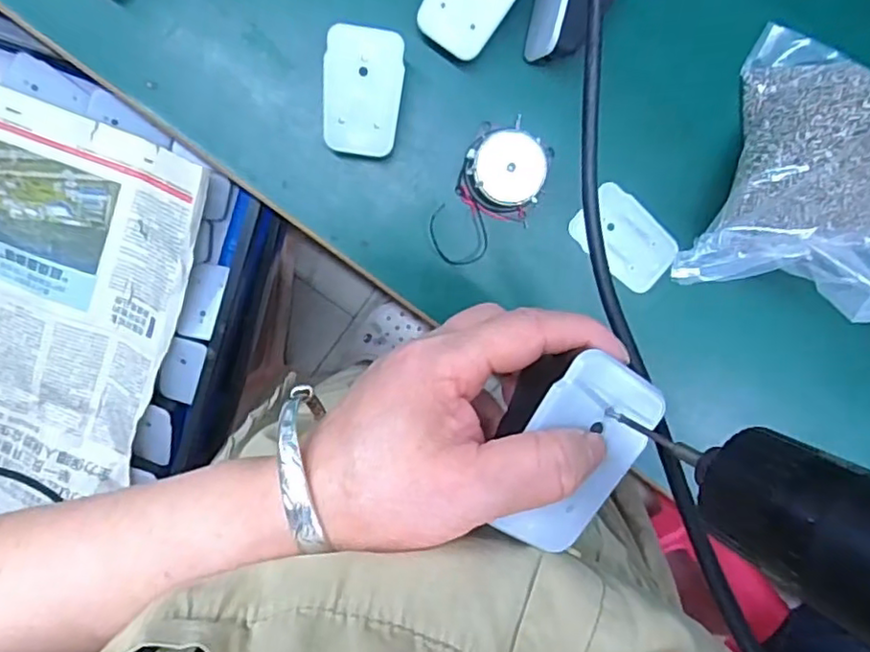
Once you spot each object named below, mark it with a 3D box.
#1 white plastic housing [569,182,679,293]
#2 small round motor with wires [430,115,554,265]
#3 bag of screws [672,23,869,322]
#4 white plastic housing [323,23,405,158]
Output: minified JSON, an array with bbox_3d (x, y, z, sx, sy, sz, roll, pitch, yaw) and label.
[{"bbox_3d":[0.126,-0.058,0.422,0.069,0.008,0.046,39,96,-6],"label":"white plastic housing"},{"bbox_3d":[0.036,-0.082,0.401,0.051,0.036,0.095,28,97,-5],"label":"small round motor with wires"},{"bbox_3d":[0.240,-0.089,0.379,0.124,0.101,0.166,25,97,-5],"label":"bag of screws"},{"bbox_3d":[-0.043,-0.138,0.385,0.045,0.044,0.066,10,98,-2],"label":"white plastic housing"}]

